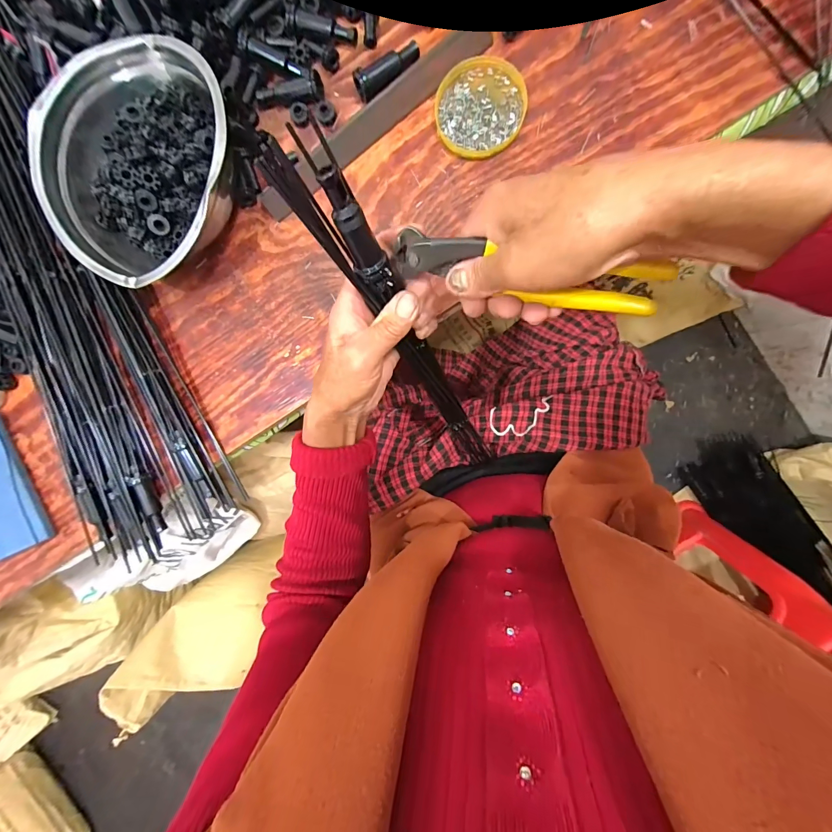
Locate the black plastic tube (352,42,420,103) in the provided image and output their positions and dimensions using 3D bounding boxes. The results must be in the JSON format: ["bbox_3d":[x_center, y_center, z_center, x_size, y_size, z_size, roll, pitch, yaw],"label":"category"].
[{"bbox_3d":[-0.026,-0.330,0.341,0.067,0.022,0.019,-34,91,5],"label":"black plastic tube"}]

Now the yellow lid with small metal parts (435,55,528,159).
[{"bbox_3d":[0.061,-0.291,0.335,0.081,0.007,0.087,0,94,3],"label":"yellow lid with small metal parts"}]

